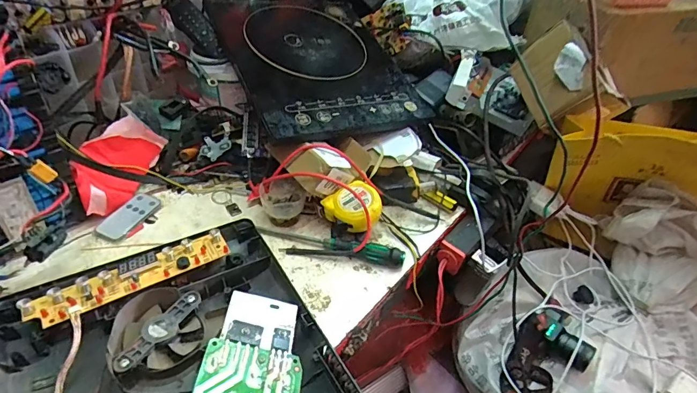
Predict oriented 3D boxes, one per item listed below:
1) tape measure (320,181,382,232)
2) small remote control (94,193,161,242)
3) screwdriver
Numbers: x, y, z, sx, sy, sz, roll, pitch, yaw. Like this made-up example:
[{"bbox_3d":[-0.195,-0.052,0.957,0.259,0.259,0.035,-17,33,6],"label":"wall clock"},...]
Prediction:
[{"bbox_3d":[0.010,0.012,0.568,0.065,0.039,0.070,-26,48,-32],"label":"tape measure"},{"bbox_3d":[-0.301,0.027,0.584,0.039,0.010,0.085,18,41,16],"label":"small remote control"},{"bbox_3d":[-0.006,0.068,0.554,0.158,0.025,0.024,8,39,4],"label":"screwdriver"}]

